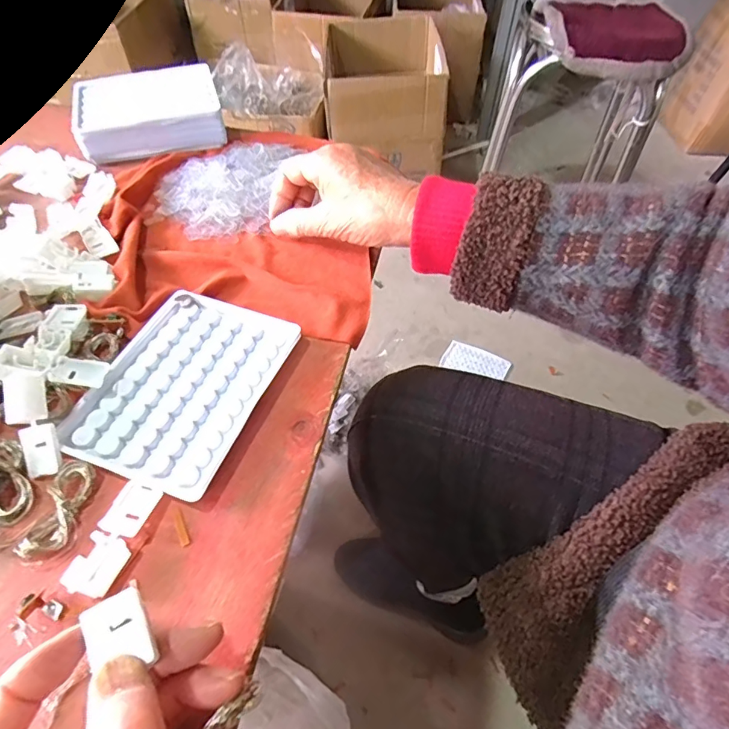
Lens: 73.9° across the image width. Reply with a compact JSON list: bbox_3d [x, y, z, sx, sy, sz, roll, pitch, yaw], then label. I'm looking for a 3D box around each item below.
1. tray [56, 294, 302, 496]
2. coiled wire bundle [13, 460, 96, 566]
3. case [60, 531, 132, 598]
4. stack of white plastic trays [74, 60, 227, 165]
[{"bbox_3d":[-0.108,0.012,0.296,0.092,0.011,0.127,17,54,11],"label":"tray"},{"bbox_3d":[-0.154,0.075,0.246,0.019,0.008,0.051,8,53,4],"label":"coiled wire bundle"},{"bbox_3d":[-0.127,0.095,0.231,0.019,0.010,0.026,16,54,10],"label":"case"},{"bbox_3d":[-0.212,-0.251,0.479,0.132,0.035,0.103,-14,54,-12],"label":"stack of white plastic trays"}]

